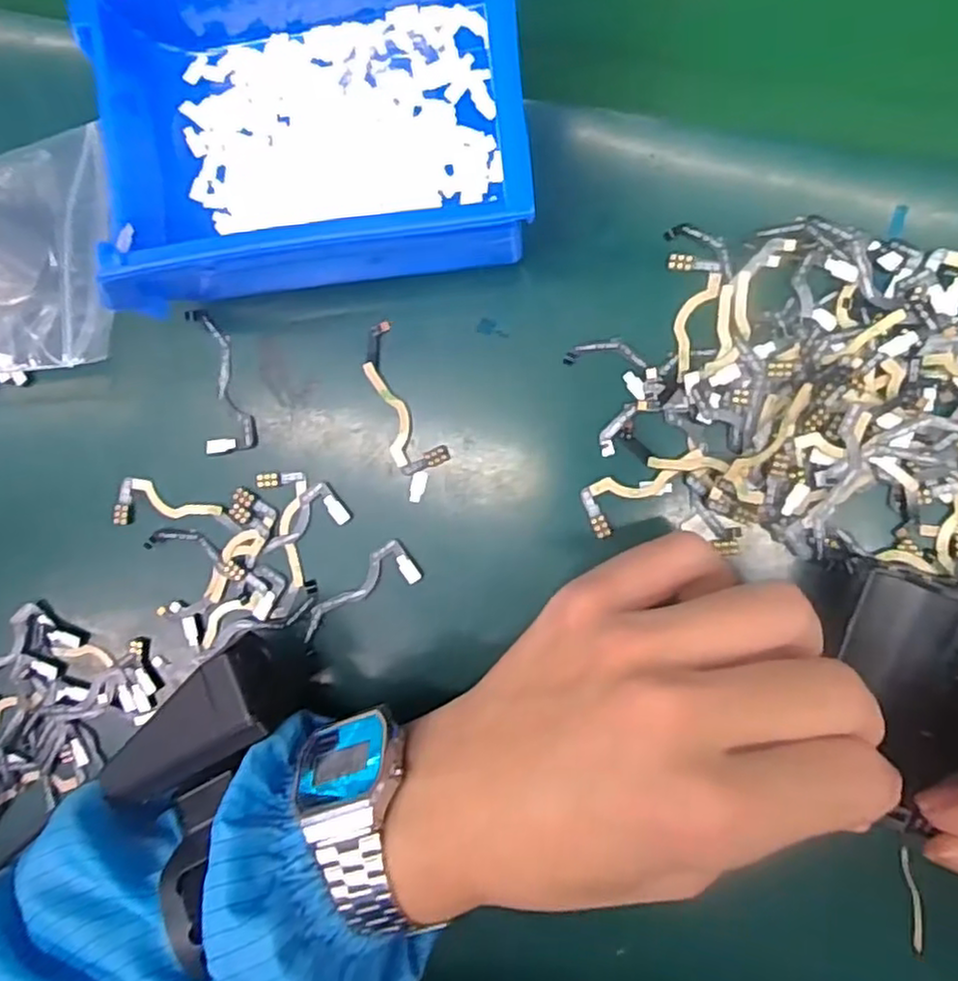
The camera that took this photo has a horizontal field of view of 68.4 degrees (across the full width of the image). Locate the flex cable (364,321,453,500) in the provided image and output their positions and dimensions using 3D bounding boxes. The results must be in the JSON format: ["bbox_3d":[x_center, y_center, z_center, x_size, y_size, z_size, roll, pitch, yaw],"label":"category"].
[{"bbox_3d":[-0.027,-0.028,0.249,0.018,0.004,0.063,-20,86,7],"label":"flex cable"}]

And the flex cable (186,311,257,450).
[{"bbox_3d":[-0.094,-0.041,0.258,0.019,0.004,0.054,-10,88,8],"label":"flex cable"}]

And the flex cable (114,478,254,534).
[{"bbox_3d":[-0.110,0.005,0.261,0.052,0.004,0.017,4,89,8],"label":"flex cable"}]

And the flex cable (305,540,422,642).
[{"bbox_3d":[-0.045,0.037,0.254,0.049,0.004,0.017,-33,85,6],"label":"flex cable"}]

